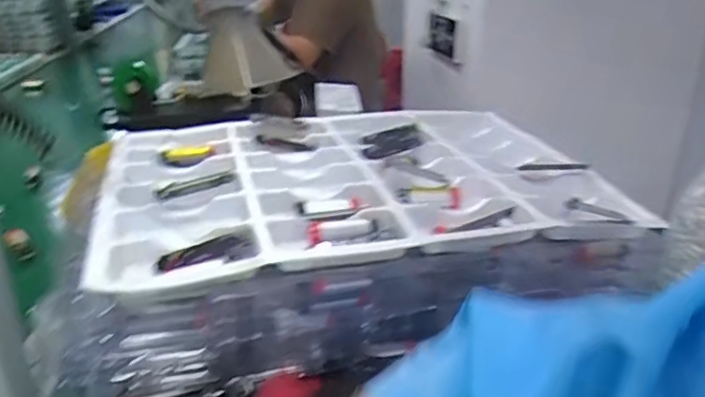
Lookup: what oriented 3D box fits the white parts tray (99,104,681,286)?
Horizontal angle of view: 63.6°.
[{"bbox_3d":[0.007,-0.028,0.547,0.448,0.029,0.310,-6,24,-13],"label":"white parts tray"}]

